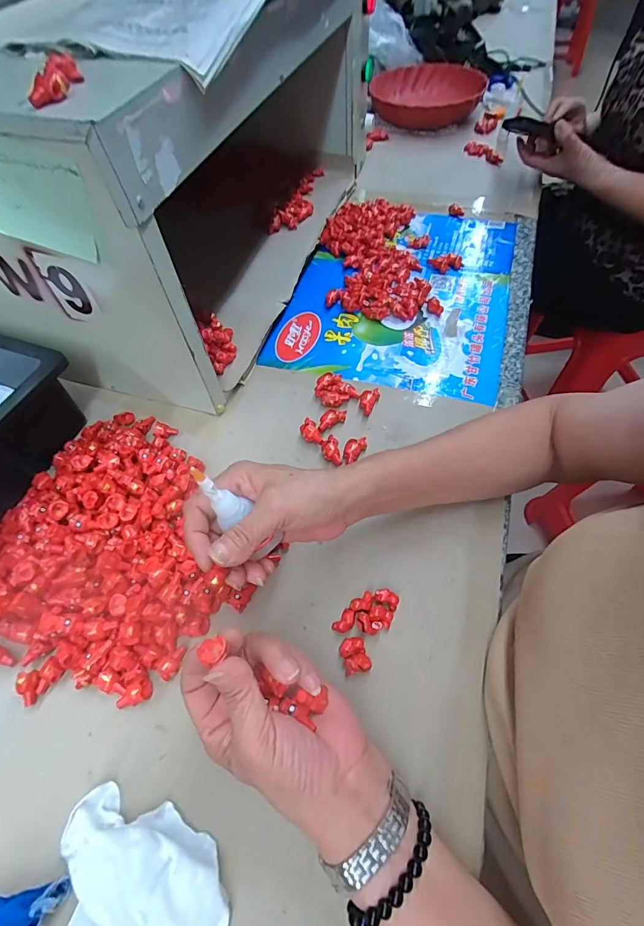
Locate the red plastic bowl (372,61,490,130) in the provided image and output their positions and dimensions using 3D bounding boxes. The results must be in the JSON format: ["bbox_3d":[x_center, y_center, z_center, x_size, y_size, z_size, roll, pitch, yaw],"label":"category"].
[{"bbox_3d":[0.235,-0.835,0.907,0.251,0.048,0.258,10,59,9],"label":"red plastic bowl"}]

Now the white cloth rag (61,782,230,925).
[{"bbox_3d":[-0.112,0.264,0.243,0.103,0.028,0.109,-10,58,-3],"label":"white cloth rag"}]

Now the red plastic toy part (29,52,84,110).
[{"bbox_3d":[-0.173,-0.249,0.258,0.019,0.016,0.050,-3,58,1],"label":"red plastic toy part"}]

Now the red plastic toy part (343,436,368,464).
[{"bbox_3d":[0.034,-0.015,0.422,0.018,0.013,0.034,33,65,21],"label":"red plastic toy part"}]

